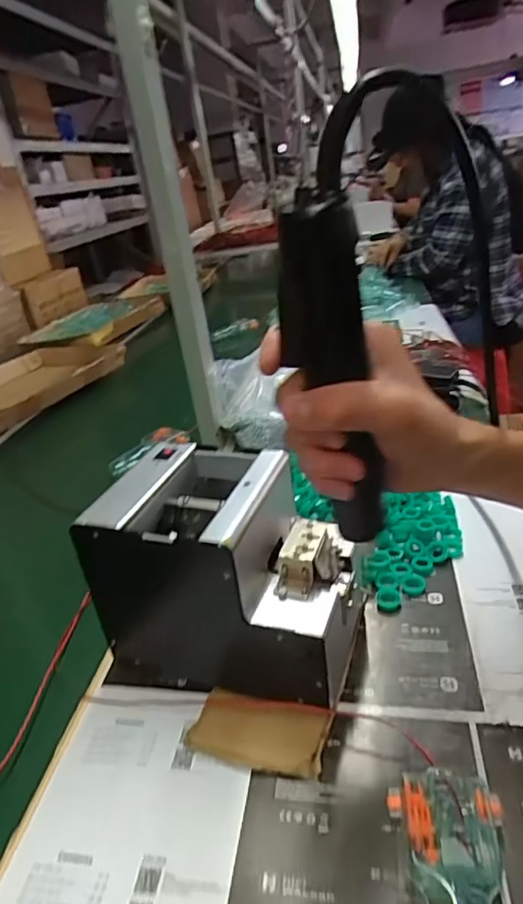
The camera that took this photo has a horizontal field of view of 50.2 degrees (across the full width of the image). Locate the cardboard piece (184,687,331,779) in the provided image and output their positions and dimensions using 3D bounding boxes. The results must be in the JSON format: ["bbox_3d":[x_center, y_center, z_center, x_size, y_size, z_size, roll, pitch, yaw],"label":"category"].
[{"bbox_3d":[-0.003,0.197,0.393,0.093,0.017,0.046,5,30,20],"label":"cardboard piece"}]

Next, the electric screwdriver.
[{"bbox_3d":[0.042,-0.036,0.306,0.042,0.196,0.042,-17,28,-4],"label":"electric screwdriver"}]

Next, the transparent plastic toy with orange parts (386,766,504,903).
[{"bbox_3d":[0.103,0.227,0.289,0.057,0.027,0.120,-2,31,8],"label":"transparent plastic toy with orange parts"}]

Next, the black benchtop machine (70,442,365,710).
[{"bbox_3d":[-0.024,0.092,0.440,0.181,0.151,0.123,3,29,16],"label":"black benchtop machine"}]

